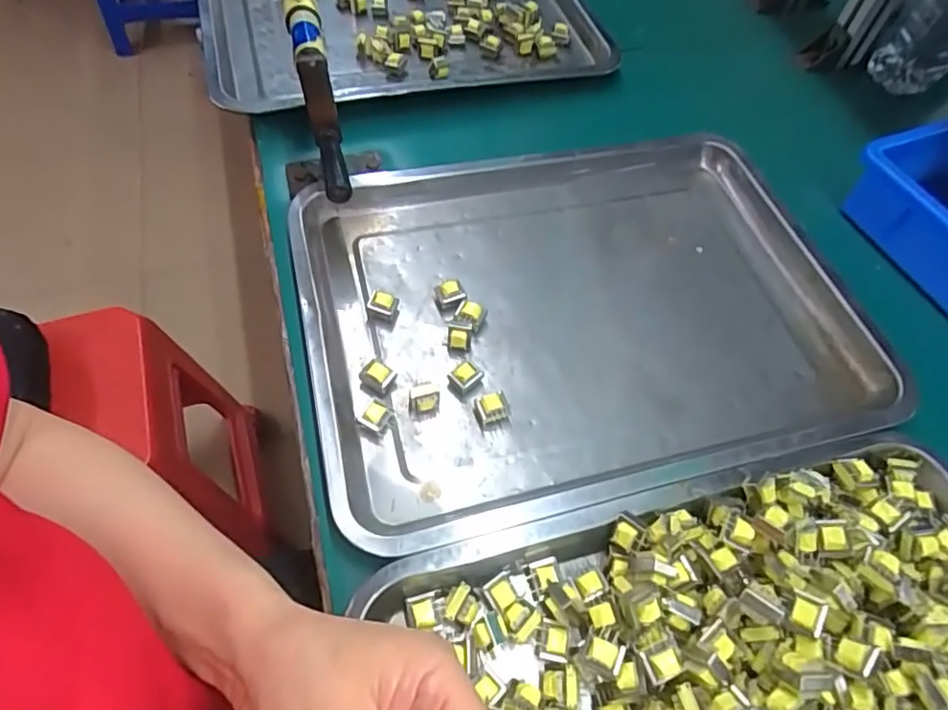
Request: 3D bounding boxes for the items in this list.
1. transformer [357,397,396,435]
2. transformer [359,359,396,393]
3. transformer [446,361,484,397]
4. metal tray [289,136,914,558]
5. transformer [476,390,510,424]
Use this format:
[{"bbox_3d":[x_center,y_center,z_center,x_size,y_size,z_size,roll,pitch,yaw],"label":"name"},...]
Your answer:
[{"bbox_3d":[-0.062,0.041,0.373,0.018,0.018,0.018,28,61,13],"label":"transformer"},{"bbox_3d":[-0.064,0.017,0.386,0.019,0.019,0.019,33,62,15],"label":"transformer"},{"bbox_3d":[-0.005,0.016,0.390,0.017,0.021,0.019,40,64,19],"label":"transformer"},{"bbox_3d":[0.078,-0.036,0.428,0.387,0.032,0.294,-11,60,-10],"label":"metal tray"},{"bbox_3d":[0.012,0.035,0.382,0.020,0.016,0.017,-8,60,-8],"label":"transformer"}]

